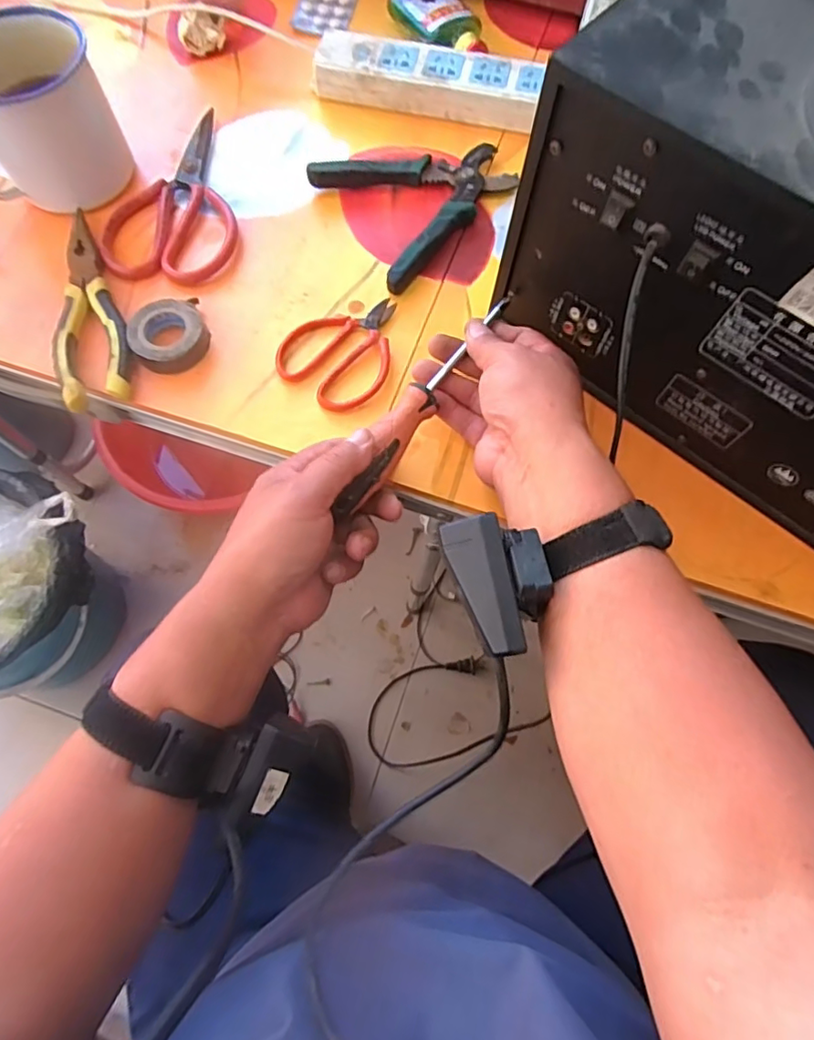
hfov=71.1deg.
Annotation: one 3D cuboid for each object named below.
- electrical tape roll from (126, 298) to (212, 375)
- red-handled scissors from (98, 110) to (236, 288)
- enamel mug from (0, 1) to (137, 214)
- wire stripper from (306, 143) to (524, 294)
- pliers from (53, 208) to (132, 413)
[{"bbox_3d":[-0.177,-0.138,0.426,0.054,0.022,0.052,0,70,0],"label":"electrical tape roll"},{"bbox_3d":[-0.192,-0.274,0.484,0.105,0.014,0.172,2,70,1],"label":"red-handled scissors"},{"bbox_3d":[-0.294,-0.313,0.450,0.125,0.100,0.087,-23,71,-8],"label":"enamel mug"},{"bbox_3d":[0.017,-0.273,0.481,0.150,0.018,0.138,-29,73,-10],"label":"wire stripper"},{"bbox_3d":[-0.244,-0.161,0.434,0.049,0.018,0.172,-17,71,-6],"label":"pliers"}]

